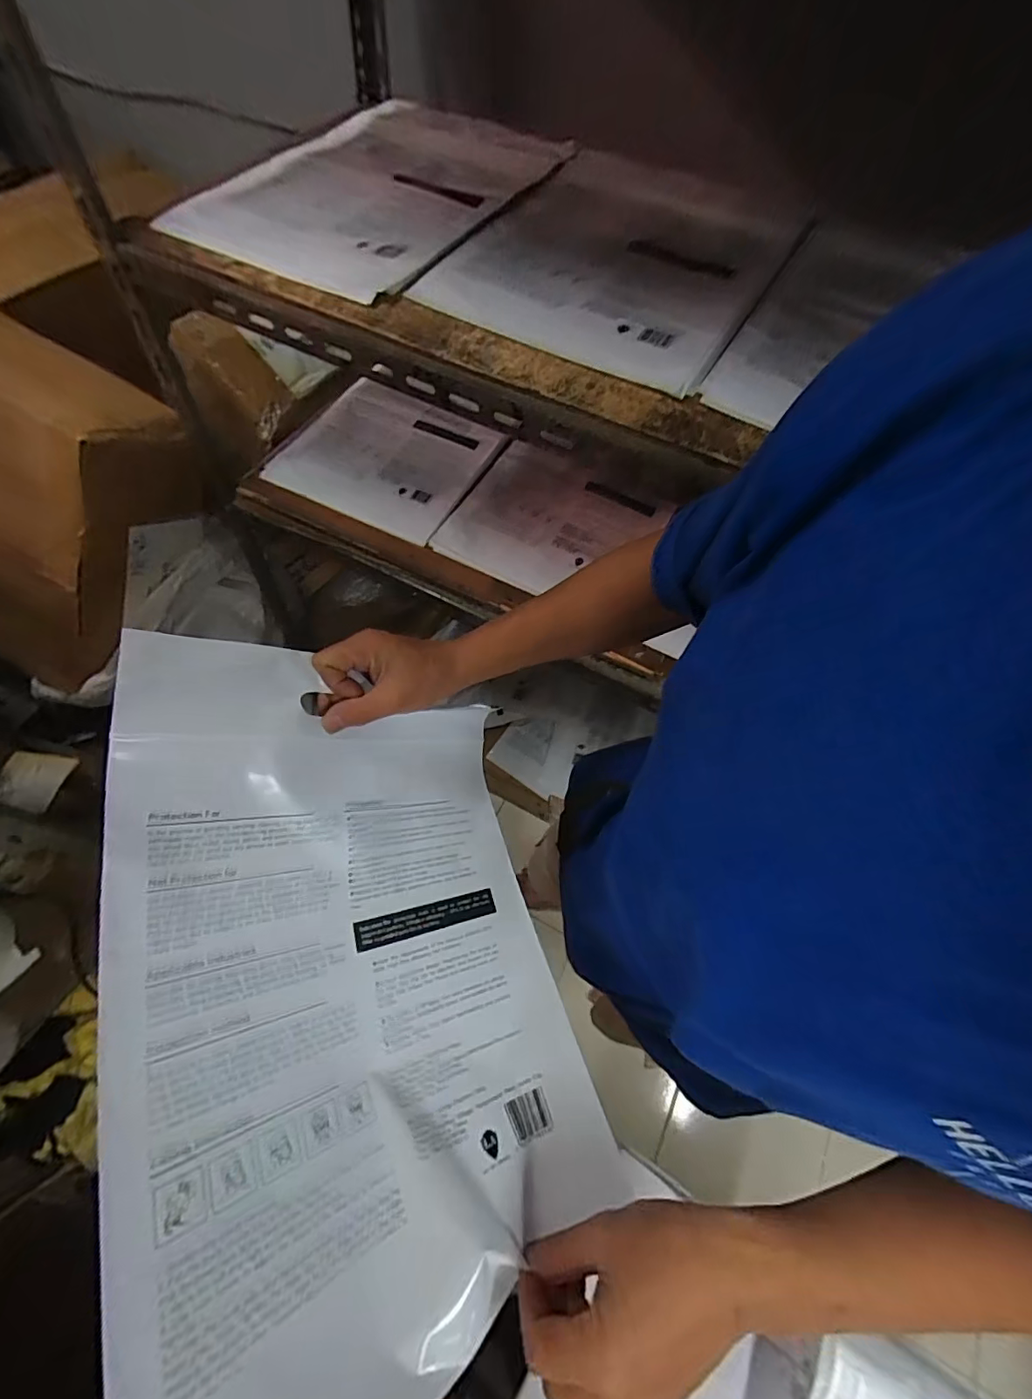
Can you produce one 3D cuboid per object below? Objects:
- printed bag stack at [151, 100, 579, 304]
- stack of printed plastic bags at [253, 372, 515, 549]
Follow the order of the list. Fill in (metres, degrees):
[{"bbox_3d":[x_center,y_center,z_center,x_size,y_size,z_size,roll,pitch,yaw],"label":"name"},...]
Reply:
[{"bbox_3d":[-0.152,-0.632,0.636,0.327,0.030,0.468,28,65,12],"label":"printed bag stack"},{"bbox_3d":[-0.215,-0.412,0.855,0.335,0.034,0.268,25,64,11],"label":"stack of printed plastic bags"}]

